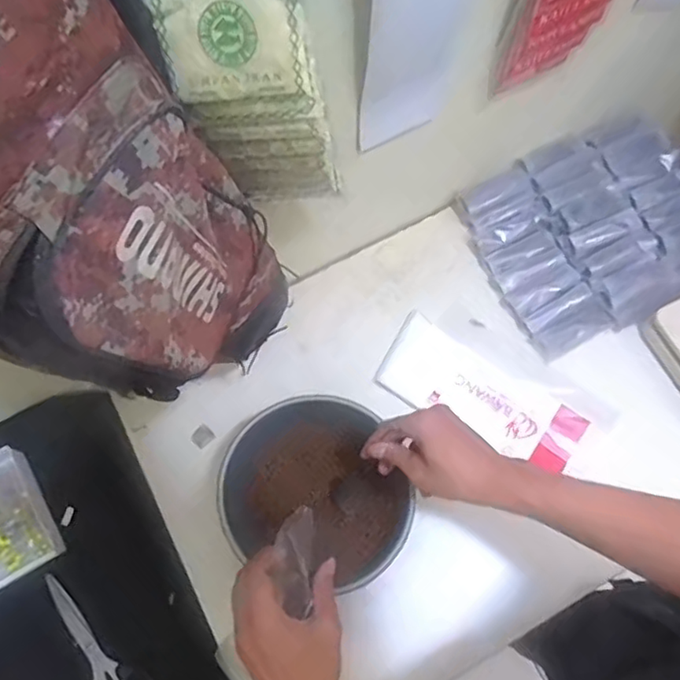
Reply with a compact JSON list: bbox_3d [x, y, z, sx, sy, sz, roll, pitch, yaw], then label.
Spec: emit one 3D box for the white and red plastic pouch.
[{"bbox_3d":[0.186,0.062,0.756,0.264,0.023,0.137,34,74,12],"label":"white and red plastic pouch"}]

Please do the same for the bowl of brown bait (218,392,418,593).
[{"bbox_3d":[-0.027,0.169,0.681,0.188,0.093,0.201,0,70,0],"label":"bowl of brown bait"}]

